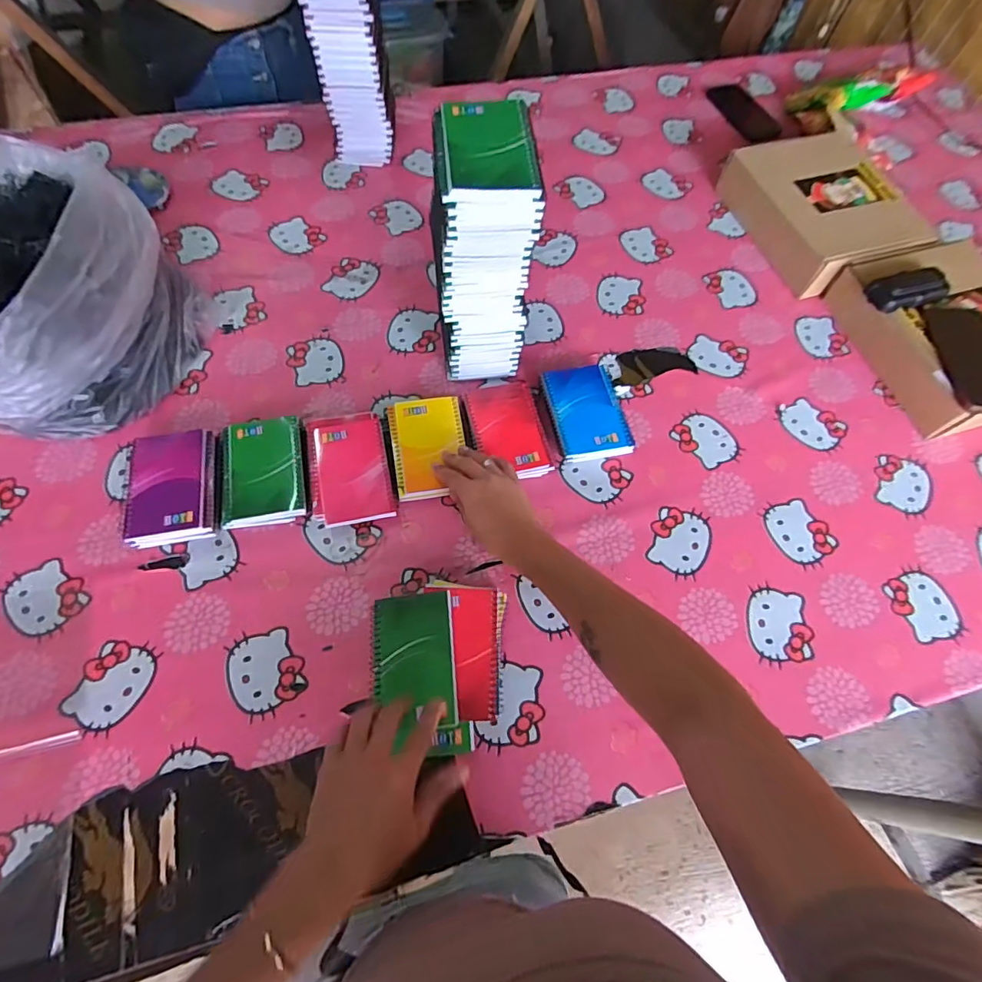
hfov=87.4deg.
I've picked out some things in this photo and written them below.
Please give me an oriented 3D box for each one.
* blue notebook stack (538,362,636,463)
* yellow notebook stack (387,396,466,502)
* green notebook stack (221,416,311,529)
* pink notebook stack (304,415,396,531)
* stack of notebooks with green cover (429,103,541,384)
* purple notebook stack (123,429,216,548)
[{"bbox_3d":[0.125,-0.105,0.673,0.096,0.029,0.128,-8,64,-7],"label":"blue notebook stack"},{"bbox_3d":[-0.078,-0.057,0.649,0.090,0.020,0.132,-8,64,-7],"label":"yellow notebook stack"},{"bbox_3d":[-0.273,-0.026,0.628,0.096,0.022,0.138,-8,64,-7],"label":"green notebook stack"},{"bbox_3d":[-0.175,-0.033,0.634,0.093,0.026,0.149,-10,64,-8],"label":"pink notebook stack"},{"bbox_3d":[-0.013,-0.257,0.598,0.096,0.286,0.134,-6,64,-6],"label":"stack of notebooks with green cover"},{"bbox_3d":[-0.367,-0.002,0.596,0.097,0.034,0.133,-14,65,-9],"label":"purple notebook stack"}]

